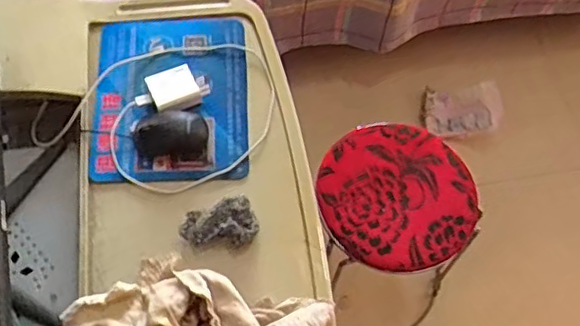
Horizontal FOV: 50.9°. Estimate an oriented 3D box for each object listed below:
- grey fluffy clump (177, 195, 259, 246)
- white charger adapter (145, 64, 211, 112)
[{"bbox_3d":[-0.087,0.075,0.745,0.091,0.038,0.062,-14,65,-9],"label":"grey fluffy clump"},{"bbox_3d":[-0.149,-0.099,0.822,0.077,0.034,0.057,-20,66,-12],"label":"white charger adapter"}]

